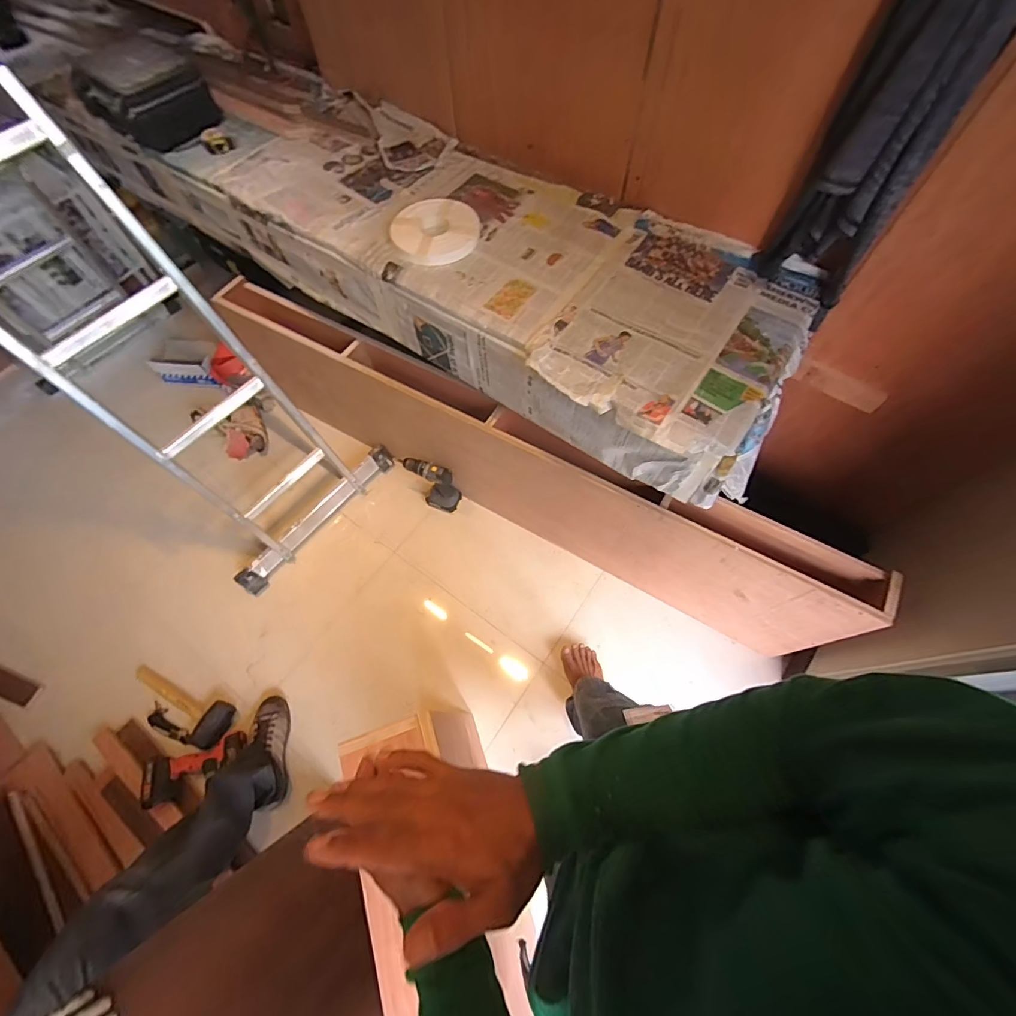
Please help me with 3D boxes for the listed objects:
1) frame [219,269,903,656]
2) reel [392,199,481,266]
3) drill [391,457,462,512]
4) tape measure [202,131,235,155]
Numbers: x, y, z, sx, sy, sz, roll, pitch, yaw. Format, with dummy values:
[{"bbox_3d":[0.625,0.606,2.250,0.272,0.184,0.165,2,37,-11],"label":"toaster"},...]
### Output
[{"bbox_3d":[-0.011,-0.115,1.302,1.807,0.479,0.135,27,69,13],"label":"frame"},{"bbox_3d":[-0.156,-0.603,0.966,0.194,0.026,0.164,30,69,14],"label":"reel"},{"bbox_3d":[-0.255,-0.083,1.482,0.185,0.223,0.096,32,70,15],"label":"drill"},{"bbox_3d":[-0.730,-0.925,1.120,0.065,0.033,0.047,-25,67,-10],"label":"tape measure"}]

